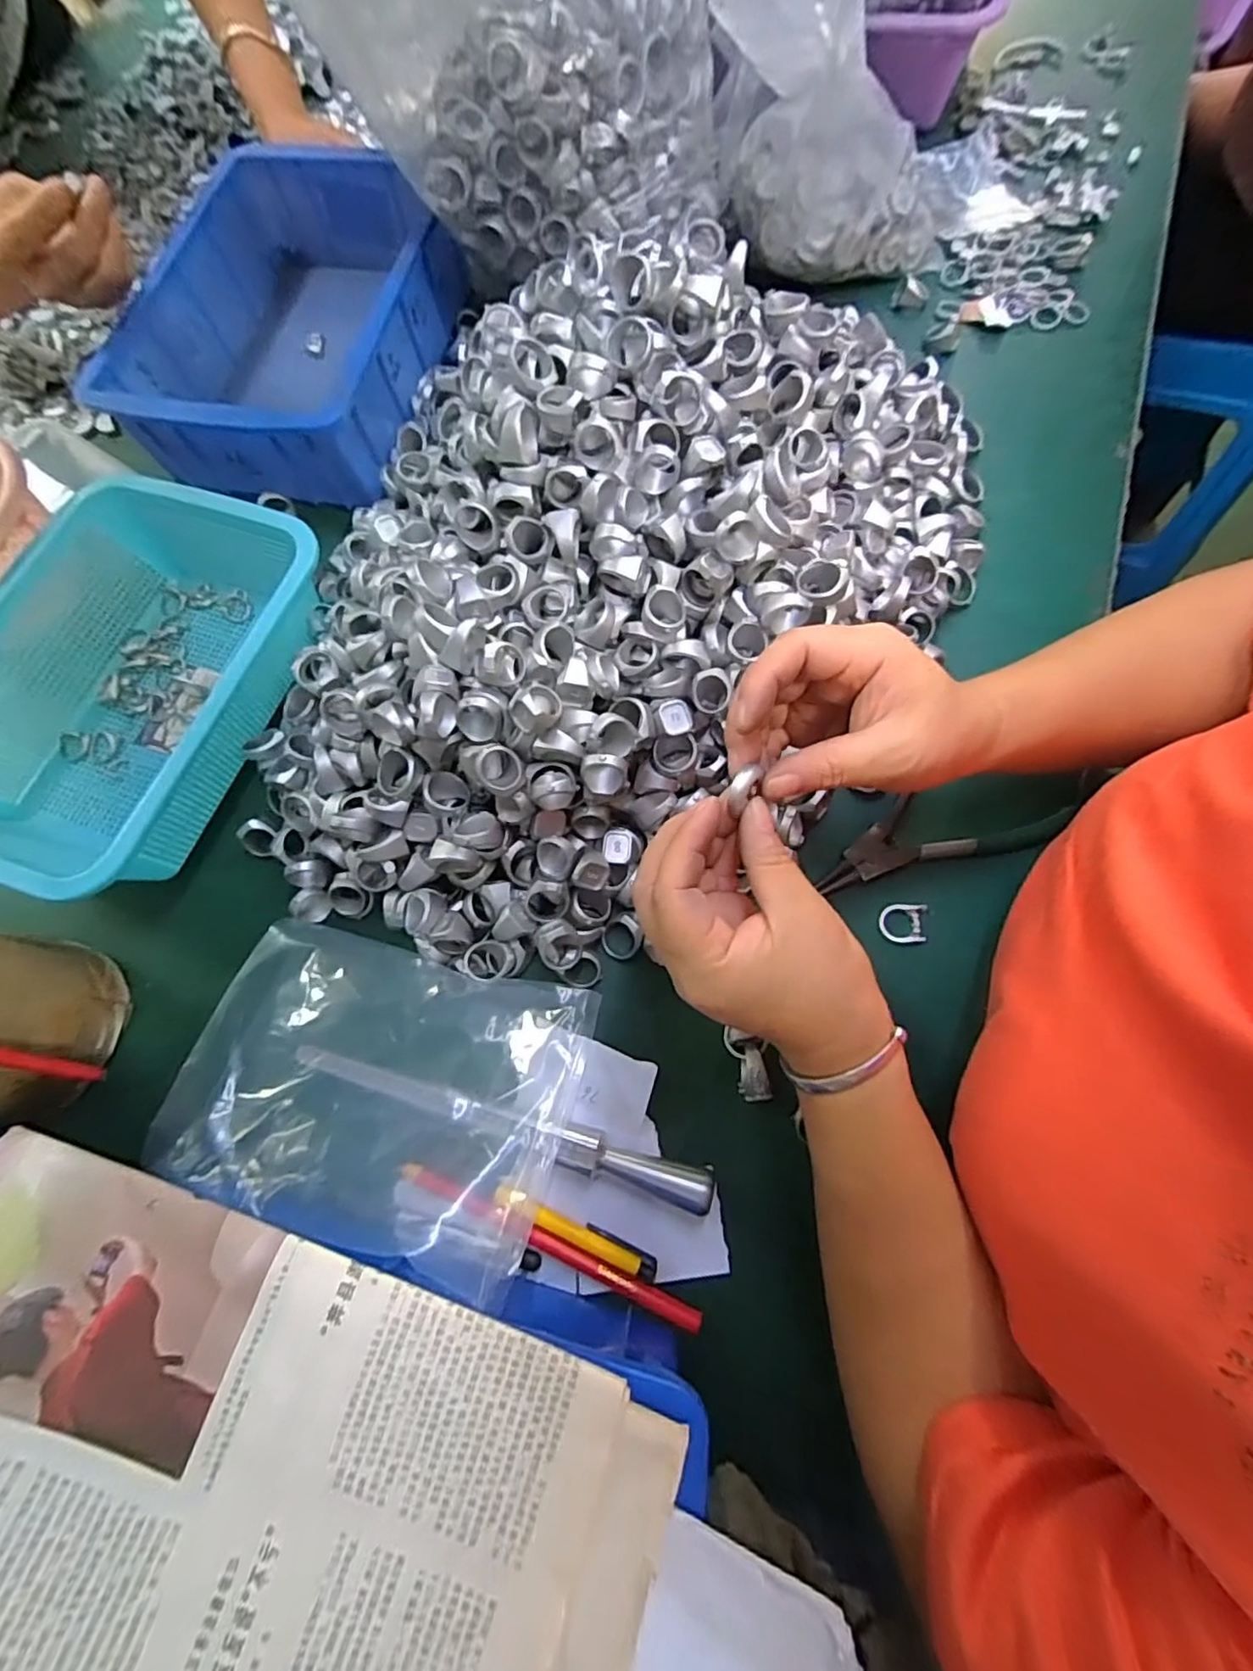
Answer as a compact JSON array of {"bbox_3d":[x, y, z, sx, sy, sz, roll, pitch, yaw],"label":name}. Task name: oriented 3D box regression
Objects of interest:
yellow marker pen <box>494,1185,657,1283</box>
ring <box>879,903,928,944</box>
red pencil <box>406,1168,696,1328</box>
[{"bbox_3d":[-0.026,0.202,0.312,0.087,0.007,0.011,21,75,11],"label":"yellow marker pen"},{"bbox_3d":[0.159,0.050,0.349,0.026,0.006,0.022,3,73,6],"label":"ring"},{"bbox_3d":[-0.041,0.205,0.307,0.164,0.009,0.010,22,75,11],"label":"red pencil"}]

